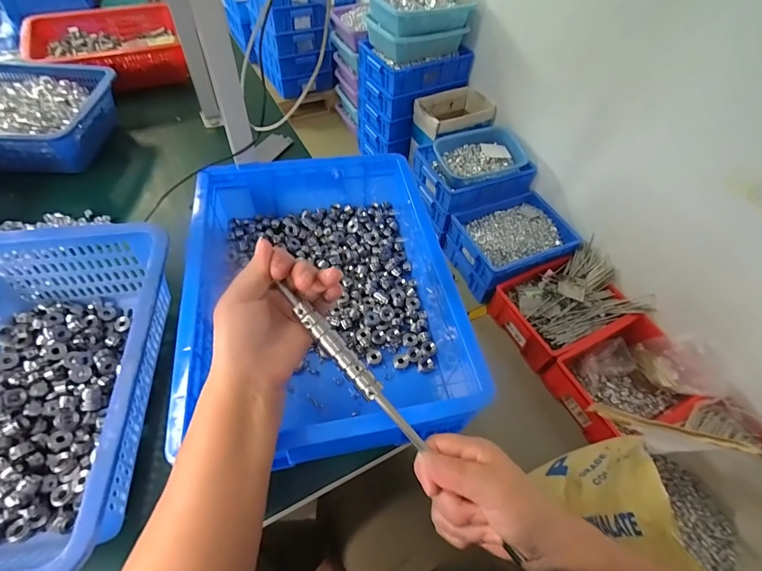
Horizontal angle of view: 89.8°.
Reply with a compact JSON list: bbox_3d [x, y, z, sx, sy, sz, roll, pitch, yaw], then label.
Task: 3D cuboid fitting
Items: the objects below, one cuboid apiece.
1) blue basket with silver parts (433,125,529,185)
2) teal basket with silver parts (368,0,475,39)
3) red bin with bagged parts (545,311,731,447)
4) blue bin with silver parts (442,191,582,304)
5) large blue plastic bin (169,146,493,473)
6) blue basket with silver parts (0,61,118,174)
[{"bbox_3d":[0.397,-0.558,1.583,0.361,0.115,0.242,-16,57,-16],"label":"blue basket with silver parts"},{"bbox_3d":[0.165,-1.149,1.568,0.414,0.110,0.253,-27,60,-23],"label":"teal basket with silver parts"},{"bbox_3d":[0.784,0.305,1.220,0.405,0.201,0.312,-18,57,-18],"label":"red bin with bagged parts"},{"bbox_3d":[0.531,-0.171,1.567,0.456,0.175,0.324,-21,58,-19],"label":"blue bin with silver parts"},{"bbox_3d":[-0.078,-0.001,0.498,0.300,0.111,0.403,-6,54,-10],"label":"large blue plastic bin"},{"bbox_3d":[-0.656,-0.296,0.692,0.319,0.098,0.241,1,54,-5],"label":"blue basket with silver parts"}]

